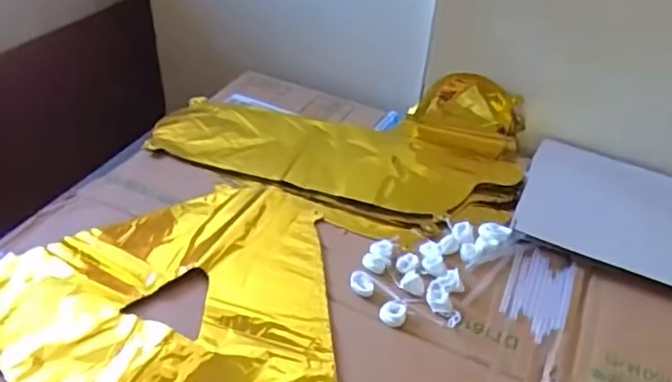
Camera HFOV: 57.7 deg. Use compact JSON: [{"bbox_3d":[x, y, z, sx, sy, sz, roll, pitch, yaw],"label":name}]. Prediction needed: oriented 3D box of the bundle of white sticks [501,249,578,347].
[{"bbox_3d":[0.183,0.091,0.554,0.055,0.004,0.106,20,42,17],"label":"bundle of white sticks"}]

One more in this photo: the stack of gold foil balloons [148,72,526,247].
[{"bbox_3d":[0.003,-0.062,0.684,0.404,0.067,0.241,14,39,12],"label":"stack of gold foil balloons"}]

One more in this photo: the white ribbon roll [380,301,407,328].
[{"bbox_3d":[0.048,0.101,0.506,0.021,0.008,0.022,3,40,-2],"label":"white ribbon roll"}]

